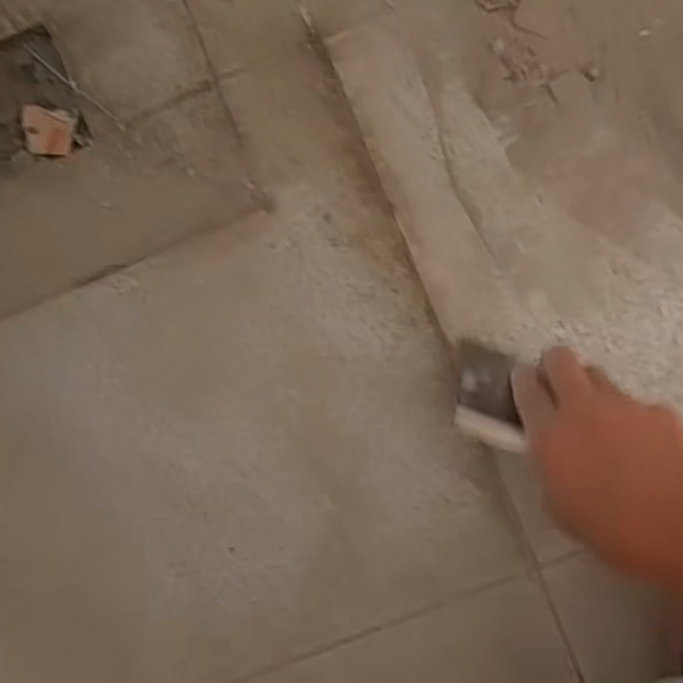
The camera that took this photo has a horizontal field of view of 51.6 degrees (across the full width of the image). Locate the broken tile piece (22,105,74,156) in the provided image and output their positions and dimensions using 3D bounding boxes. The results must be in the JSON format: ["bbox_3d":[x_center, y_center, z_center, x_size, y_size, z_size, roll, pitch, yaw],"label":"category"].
[{"bbox_3d":[-0.222,-0.159,0.531,0.041,0.004,0.038,5,84,5],"label":"broken tile piece"}]

